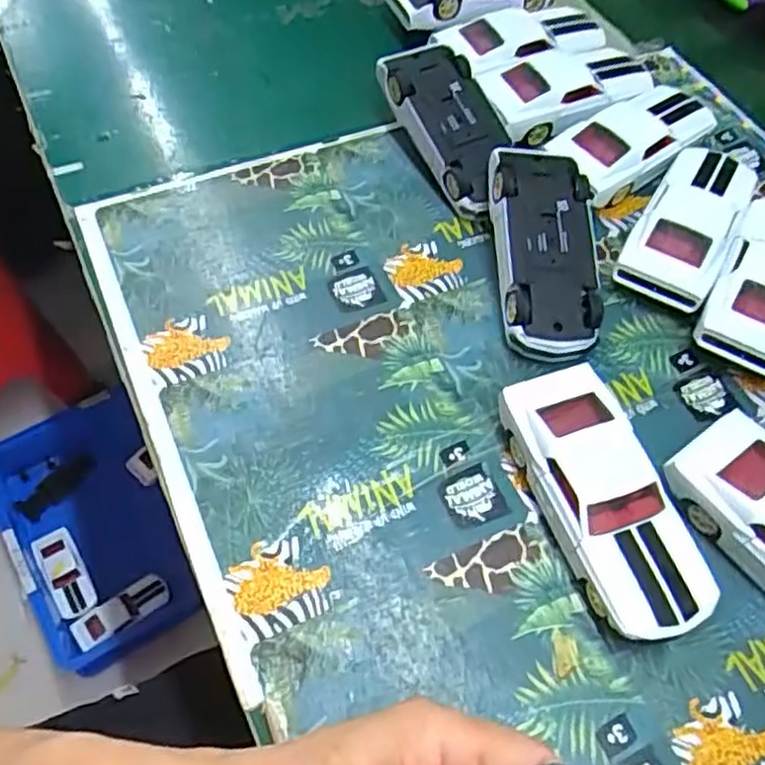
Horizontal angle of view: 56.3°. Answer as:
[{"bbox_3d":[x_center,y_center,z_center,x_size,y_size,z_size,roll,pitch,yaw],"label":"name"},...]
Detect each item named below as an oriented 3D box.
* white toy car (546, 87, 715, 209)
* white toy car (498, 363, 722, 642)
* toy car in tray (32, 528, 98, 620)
[{"bbox_3d":[0.165,-0.156,0.466,0.130,0.035,0.057,-32,65,-19],"label":"white toy car"},{"bbox_3d":[0.102,0.054,0.332,0.051,0.037,0.126,-16,61,-11],"label":"white toy car"},{"bbox_3d":[-0.457,0.274,1.031,0.052,0.030,0.136,-27,63,-19],"label":"toy car in tray"}]

